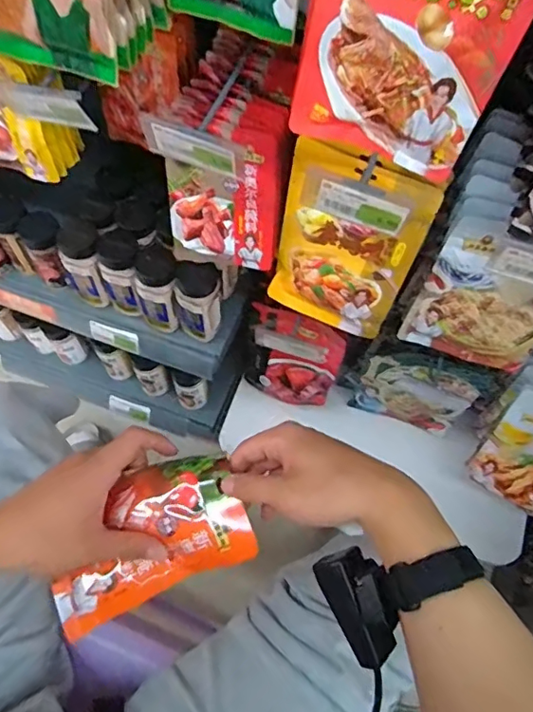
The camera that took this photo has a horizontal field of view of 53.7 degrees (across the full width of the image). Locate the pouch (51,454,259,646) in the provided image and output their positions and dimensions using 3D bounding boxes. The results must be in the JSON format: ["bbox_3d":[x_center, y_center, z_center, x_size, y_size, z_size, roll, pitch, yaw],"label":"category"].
[{"bbox_3d":[-0.099,0.147,0.433,0.169,0.017,0.098,-26,68,3],"label":"pouch"}]

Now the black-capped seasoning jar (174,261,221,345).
[{"bbox_3d":[-0.098,-0.074,0.763,0.066,0.129,0.057,-4,66,-4],"label":"black-capped seasoning jar"}]

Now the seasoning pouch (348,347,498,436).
[{"bbox_3d":[0.252,0.059,0.886,0.175,0.252,0.028,18,66,6],"label":"seasoning pouch"}]

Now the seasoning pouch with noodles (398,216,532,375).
[{"bbox_3d":[0.259,-0.057,0.601,0.156,0.209,0.038,16,66,5],"label":"seasoning pouch with noodles"}]

